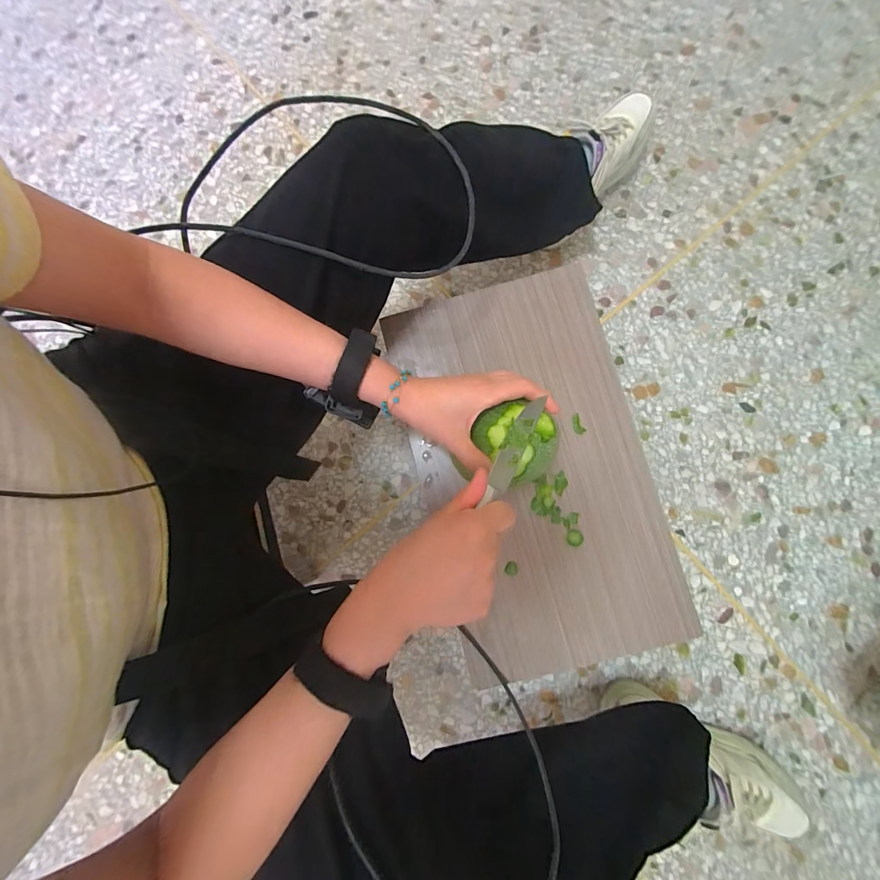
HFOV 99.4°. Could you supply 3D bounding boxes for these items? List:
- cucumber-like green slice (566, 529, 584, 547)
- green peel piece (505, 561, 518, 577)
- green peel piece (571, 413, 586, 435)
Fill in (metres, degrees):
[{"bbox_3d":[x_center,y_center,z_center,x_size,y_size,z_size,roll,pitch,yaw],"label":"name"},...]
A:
[{"bbox_3d":[0.162,0.117,0.446,0.020,0.006,0.019,0,84,4],"label":"cucumber-like green slice"},{"bbox_3d":[0.086,0.154,0.448,0.014,0.012,0.017,35,80,8],"label":"green peel piece"},{"bbox_3d":[0.171,-0.019,0.463,0.014,0.004,0.026,-24,83,1],"label":"green peel piece"}]

